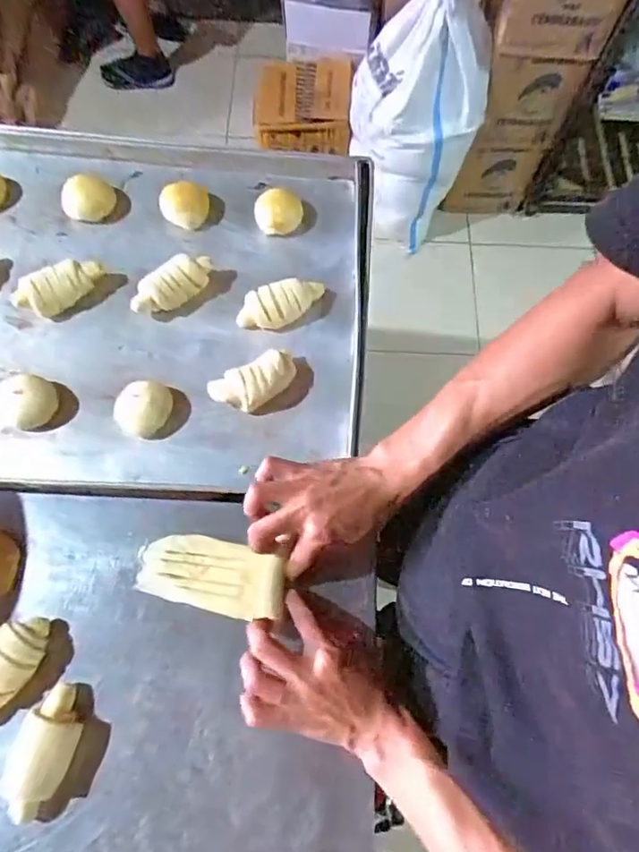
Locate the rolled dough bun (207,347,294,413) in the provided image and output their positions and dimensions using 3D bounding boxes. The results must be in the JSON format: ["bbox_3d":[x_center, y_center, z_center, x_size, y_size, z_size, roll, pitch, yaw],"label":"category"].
[{"bbox_3d":[-0.066,-0.045,0.554,0.094,0.046,0.050,-25,73,-10],"label":"rolled dough bun"}]

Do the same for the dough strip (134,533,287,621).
[{"bbox_3d":[-0.101,0.139,0.504,0.140,0.009,0.063,9,69,11],"label":"dough strip"}]

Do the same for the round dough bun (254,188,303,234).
[{"bbox_3d":[-0.050,-0.260,0.655,0.058,0.030,0.064,0,70,-2],"label":"round dough bun"}]

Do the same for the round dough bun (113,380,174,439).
[{"bbox_3d":[-0.178,-0.016,0.542,0.055,0.037,0.054,1,70,-1],"label":"round dough bun"}]

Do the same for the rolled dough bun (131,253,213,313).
[{"bbox_3d":[-0.163,-0.156,0.598,0.098,0.040,0.038,-33,75,-12],"label":"rolled dough bun"}]

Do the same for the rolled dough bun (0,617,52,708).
[{"bbox_3d":[-0.272,0.207,0.460,0.051,0.033,0.093,35,73,10],"label":"rolled dough bun"}]

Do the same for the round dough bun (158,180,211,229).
[{"bbox_3d":[-0.163,-0.264,0.651,0.057,0.027,0.058,1,70,-1],"label":"round dough bun"}]

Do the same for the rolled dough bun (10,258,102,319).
[{"bbox_3d":[-0.283,-0.150,0.591,0.092,0.034,0.043,-21,72,-9],"label":"rolled dough bun"}]

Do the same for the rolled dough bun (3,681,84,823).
[{"bbox_3d":[-0.227,0.266,0.442,0.048,0.037,0.098,22,71,6],"label":"rolled dough bun"}]

